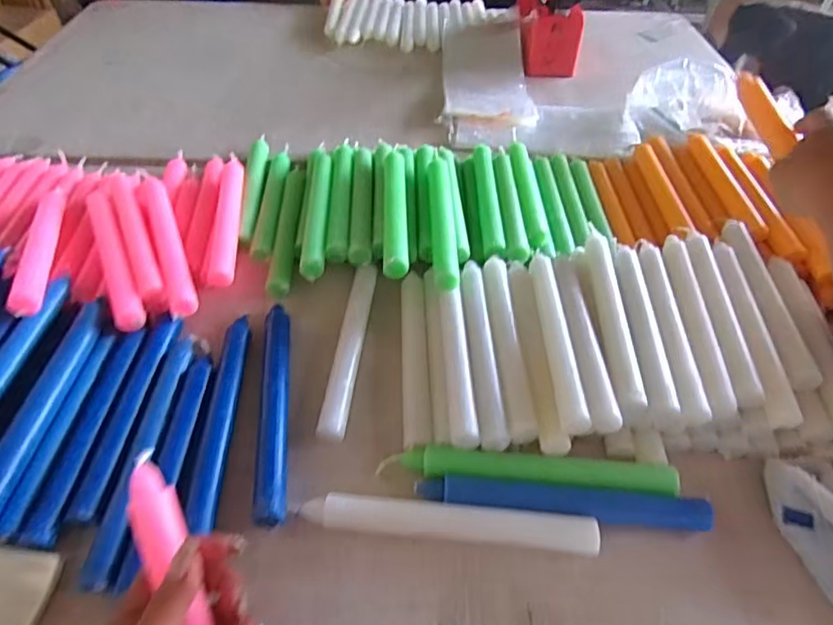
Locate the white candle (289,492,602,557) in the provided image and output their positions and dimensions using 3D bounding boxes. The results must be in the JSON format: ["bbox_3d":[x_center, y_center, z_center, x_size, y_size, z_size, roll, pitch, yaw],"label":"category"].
[{"bbox_3d":[0.021,0.144,0.378,0.203,0.016,0.025,5,47,3],"label":"white candle"}]

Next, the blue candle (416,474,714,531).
[{"bbox_3d":[0.104,0.134,0.392,0.201,0.015,0.024,6,47,3],"label":"blue candle"}]

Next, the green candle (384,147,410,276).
[{"bbox_3d":[-0.022,-0.110,0.571,0.024,0.030,0.212,0,47,-3],"label":"green candle"}]

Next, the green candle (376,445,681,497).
[{"bbox_3d":[0.085,0.116,0.404,0.212,0.017,0.021,4,47,1],"label":"green candle"}]

